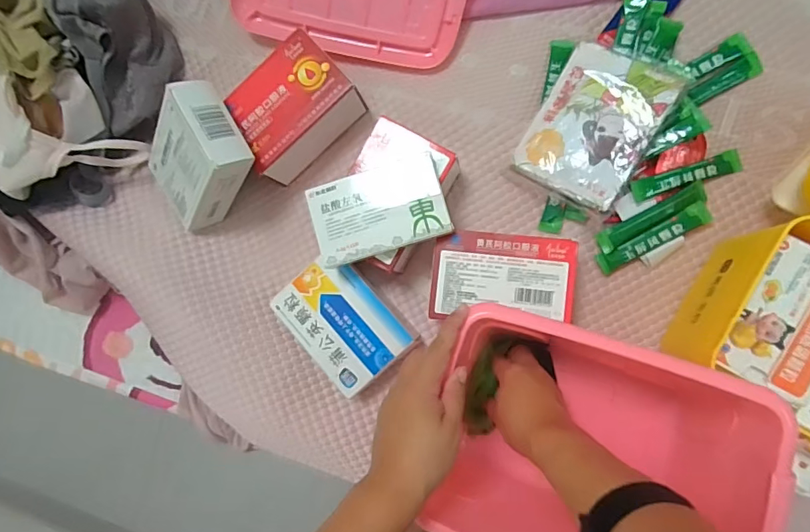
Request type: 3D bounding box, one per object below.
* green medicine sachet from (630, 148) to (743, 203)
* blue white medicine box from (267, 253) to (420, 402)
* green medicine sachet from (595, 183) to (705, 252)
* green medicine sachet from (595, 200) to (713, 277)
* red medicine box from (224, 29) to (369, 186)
[{"bbox_3d":[0.294,-0.094,0.497,0.117,0.016,0.022,-18,85,7],"label":"green medicine sachet"},{"bbox_3d":[-0.064,0.062,0.530,0.095,0.053,0.137,-42,82,4],"label":"blue white medicine box"},{"bbox_3d":[0.257,-0.051,0.500,0.116,0.011,0.022,-30,84,6],"label":"green medicine sachet"},{"bbox_3d":[0.257,-0.028,0.494,0.115,0.009,0.023,-29,84,6],"label":"green medicine sachet"},{"bbox_3d":[-0.128,-0.175,0.533,0.131,0.064,0.101,-42,82,5],"label":"red medicine box"}]

